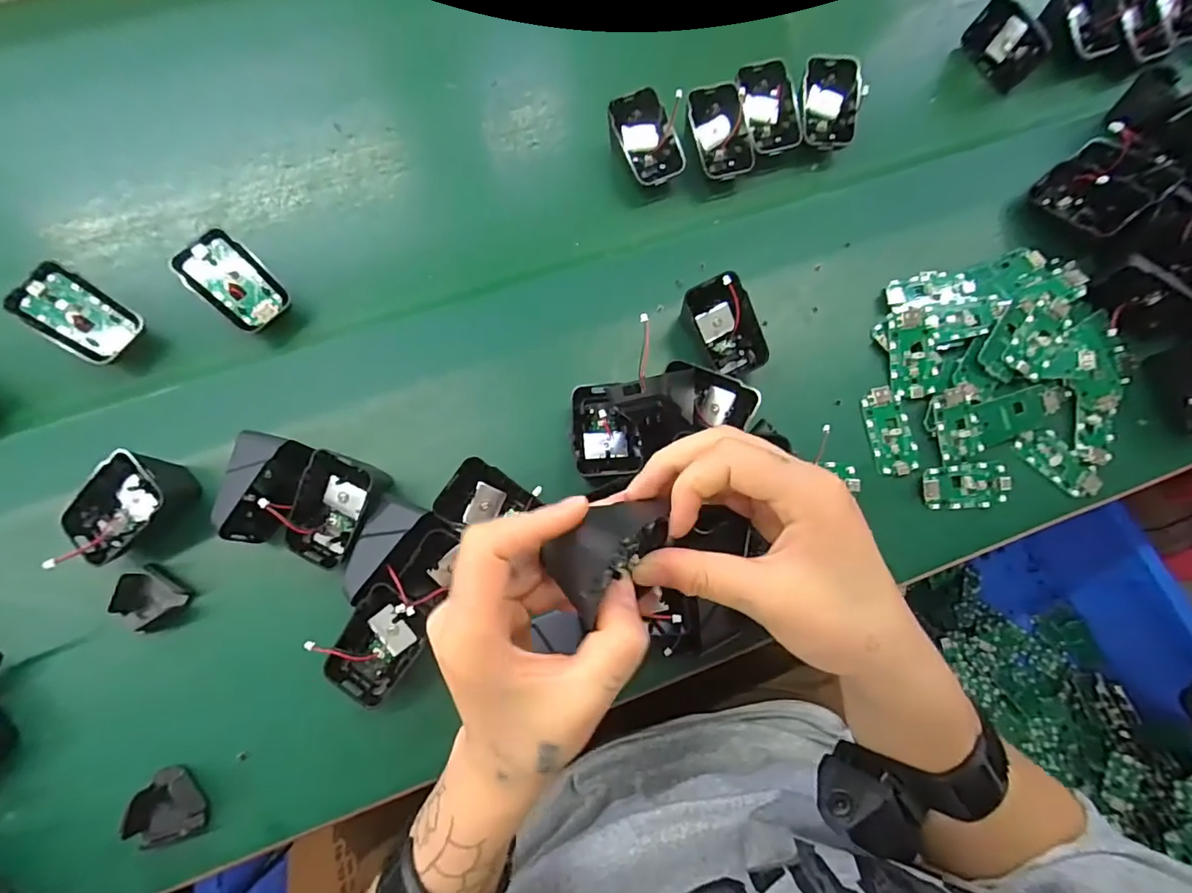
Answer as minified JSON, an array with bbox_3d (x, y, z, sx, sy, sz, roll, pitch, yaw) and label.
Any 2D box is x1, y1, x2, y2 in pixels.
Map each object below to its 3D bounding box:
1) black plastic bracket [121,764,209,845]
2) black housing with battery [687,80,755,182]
[{"bbox_3d":[-0.245,0.206,0.304,0.037,0.016,0.036,-8,75,-4],"label":"black plastic bracket"},{"bbox_3d":[0.100,-0.250,0.422,0.047,0.015,0.069,-16,101,7],"label":"black housing with battery"}]

